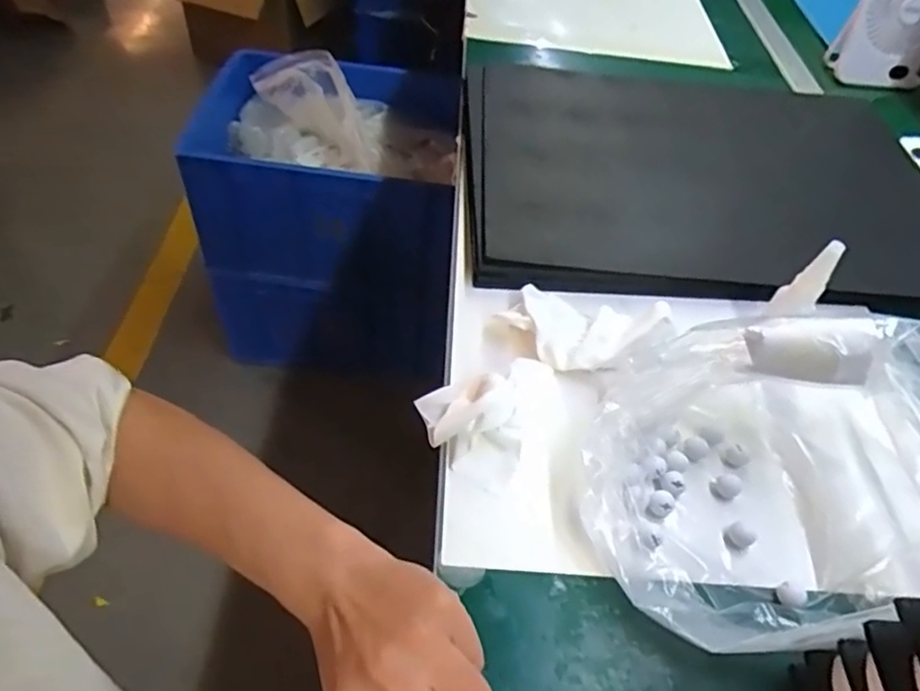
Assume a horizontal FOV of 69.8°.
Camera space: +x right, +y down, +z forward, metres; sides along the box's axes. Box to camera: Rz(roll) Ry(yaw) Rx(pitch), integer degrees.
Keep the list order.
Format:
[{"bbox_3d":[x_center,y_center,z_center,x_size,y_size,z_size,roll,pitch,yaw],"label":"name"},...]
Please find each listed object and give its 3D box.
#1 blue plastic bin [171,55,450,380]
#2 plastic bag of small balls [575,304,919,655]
[{"bbox_3d":[-0.287,-0.256,1.447,0.536,0.515,0.393,9,48,0],"label":"blue plastic bin"},{"bbox_3d":[0.211,0.067,0.406,0.258,0.114,0.183,-11,51,-16],"label":"plastic bag of small balls"}]

